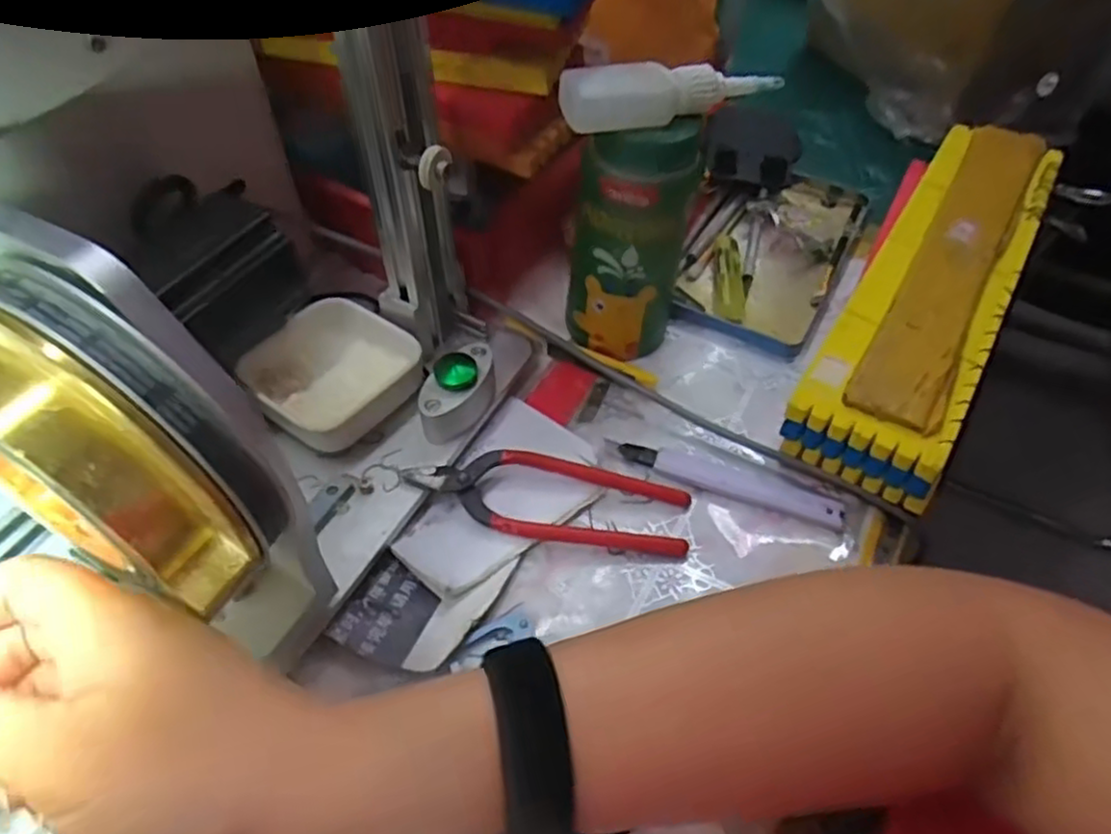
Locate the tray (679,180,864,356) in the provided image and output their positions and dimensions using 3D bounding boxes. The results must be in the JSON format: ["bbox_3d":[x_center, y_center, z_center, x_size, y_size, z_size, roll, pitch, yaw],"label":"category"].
[{"bbox_3d":[0.155,-0.129,0.525,0.107,0.015,0.196,24,55,15],"label":"tray"}]

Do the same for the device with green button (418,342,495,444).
[{"bbox_3d":[-0.053,-0.015,0.393,0.025,0.032,0.054,25,55,16],"label":"device with green button"}]

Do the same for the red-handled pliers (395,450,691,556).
[{"bbox_3d":[-0.001,0.042,0.380,0.144,0.025,0.049,3,52,0],"label":"red-handled pliers"}]

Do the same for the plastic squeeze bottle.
[{"bbox_3d":[0.059,-0.156,0.353,0.115,0.025,0.025,-8,52,-8],"label":"plastic squeeze bottle"}]

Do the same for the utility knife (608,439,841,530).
[{"bbox_3d":[0.095,0.035,0.397,0.125,0.007,0.021,19,53,12],"label":"utility knife"}]

